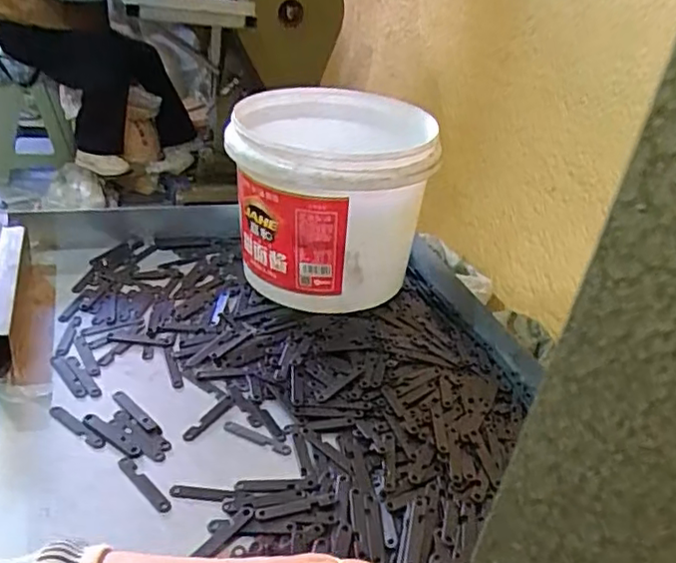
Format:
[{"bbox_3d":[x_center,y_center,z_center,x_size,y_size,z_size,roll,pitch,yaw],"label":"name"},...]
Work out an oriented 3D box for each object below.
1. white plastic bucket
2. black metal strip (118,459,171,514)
[{"bbox_3d":[-0.009,-0.077,0.597,0.167,0.158,0.180,4,31,-3],"label":"white plastic bucket"},{"bbox_3d":[-0.121,0.127,0.393,0.050,0.004,0.009,33,49,31],"label":"black metal strip"}]

